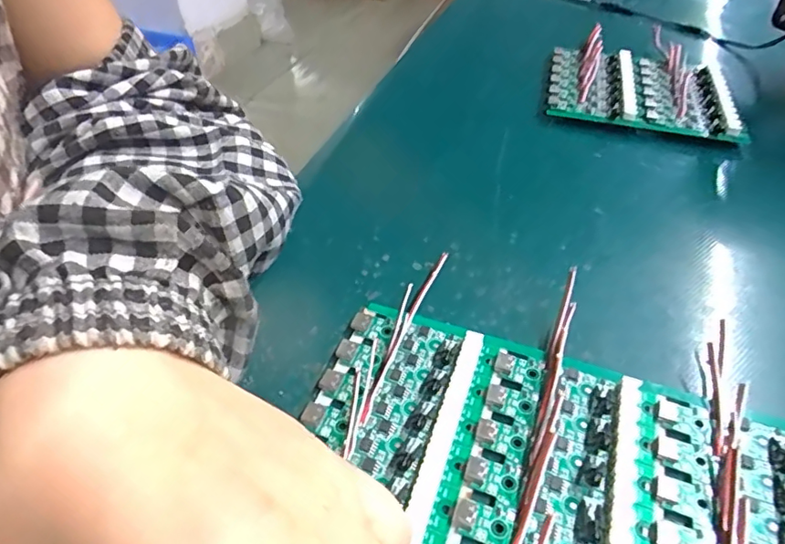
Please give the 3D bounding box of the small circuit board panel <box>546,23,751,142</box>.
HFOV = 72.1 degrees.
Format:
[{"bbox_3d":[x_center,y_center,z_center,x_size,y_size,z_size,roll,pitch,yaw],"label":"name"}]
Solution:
[{"bbox_3d":[0.173,-0.129,0.376,0.119,0.025,0.095,12,47,12],"label":"small circuit board panel"}]

